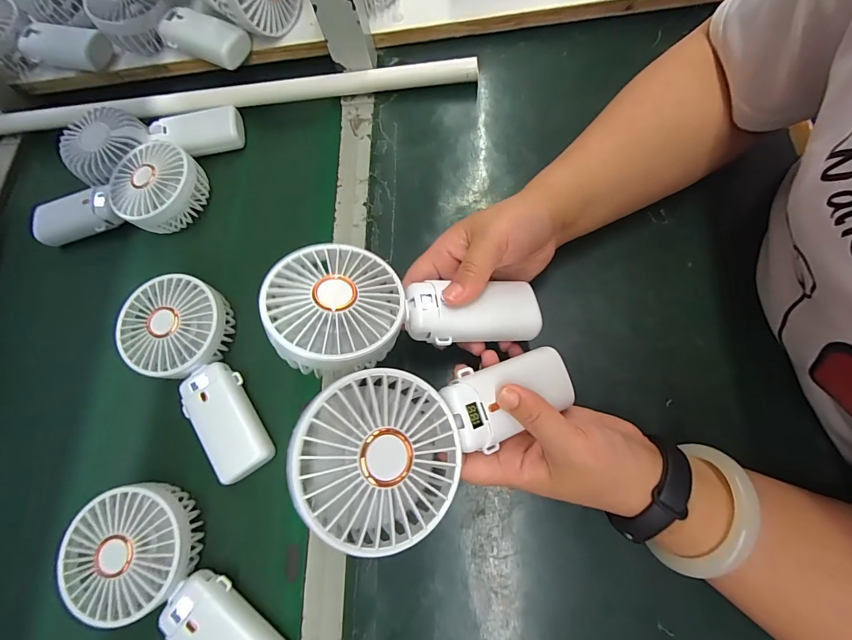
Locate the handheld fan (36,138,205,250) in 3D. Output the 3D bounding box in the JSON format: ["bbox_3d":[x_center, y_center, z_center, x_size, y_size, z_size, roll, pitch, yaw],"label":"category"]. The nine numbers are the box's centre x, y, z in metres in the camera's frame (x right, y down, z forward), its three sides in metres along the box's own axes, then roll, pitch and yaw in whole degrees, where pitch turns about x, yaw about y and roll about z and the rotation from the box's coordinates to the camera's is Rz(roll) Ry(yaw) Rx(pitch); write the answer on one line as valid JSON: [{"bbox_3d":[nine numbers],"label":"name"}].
[{"bbox_3d":[-0.316,-0.130,0.398,0.185,0.037,0.090,-7,72,3],"label":"handheld fan"}]

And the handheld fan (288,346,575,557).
[{"bbox_3d":[0.014,0.060,0.228,0.182,0.033,0.080,-16,71,-30],"label":"handheld fan"}]

